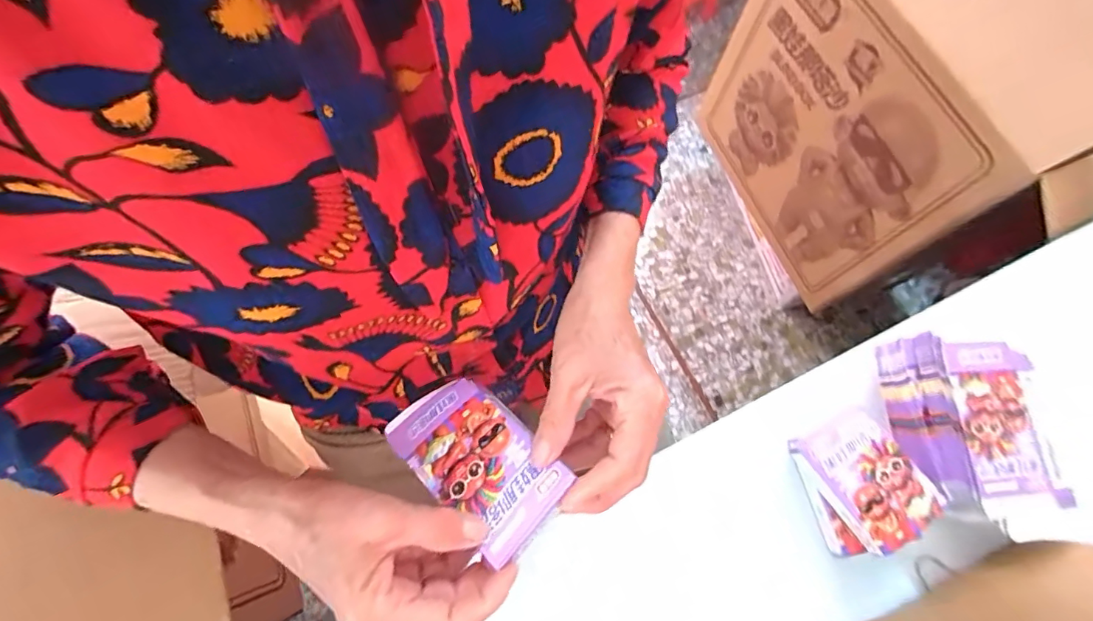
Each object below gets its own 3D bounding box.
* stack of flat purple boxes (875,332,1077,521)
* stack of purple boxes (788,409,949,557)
[{"bbox_3d":[0.330,0.088,0.381,0.092,0.069,0.133,1,70,-1],"label":"stack of flat purple boxes"},{"bbox_3d":[0.243,0.133,0.380,0.074,0.053,0.094,-21,72,-9],"label":"stack of purple boxes"}]

